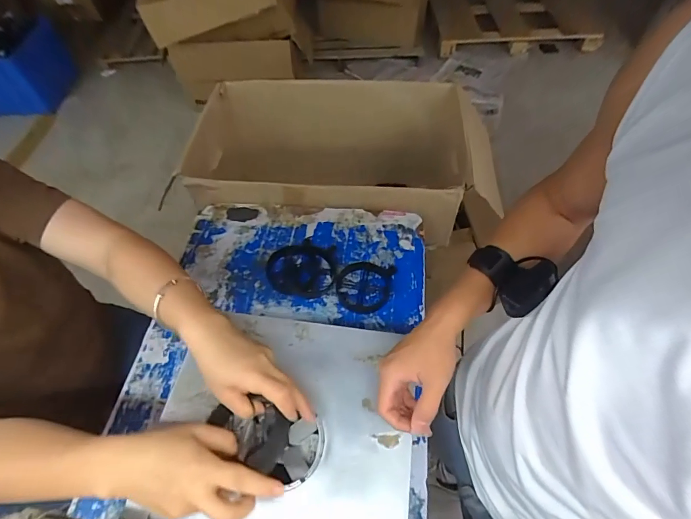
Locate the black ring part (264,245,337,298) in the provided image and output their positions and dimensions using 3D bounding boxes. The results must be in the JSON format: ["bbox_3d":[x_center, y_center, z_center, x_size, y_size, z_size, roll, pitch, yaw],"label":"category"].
[{"bbox_3d":[-0.088,0.023,0.732,0.133,0.025,0.105,-2,56,1],"label":"black ring part"}]

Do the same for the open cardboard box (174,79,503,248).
[{"bbox_3d":[-0.034,-0.241,1.057,0.727,0.379,0.457,3,56,5],"label":"open cardboard box"}]

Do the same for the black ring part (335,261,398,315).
[{"bbox_3d":[0.035,0.048,0.715,0.101,0.017,0.111,-1,56,2],"label":"black ring part"}]

